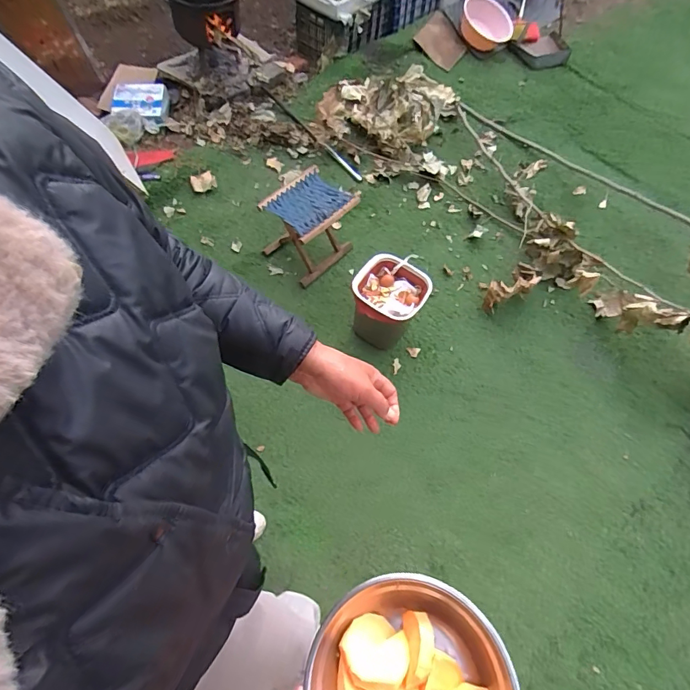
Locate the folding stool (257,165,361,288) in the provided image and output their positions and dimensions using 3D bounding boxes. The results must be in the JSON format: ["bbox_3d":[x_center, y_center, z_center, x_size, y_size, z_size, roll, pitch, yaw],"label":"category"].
[{"bbox_3d":[-0.146,-0.479,1.757,0.275,0.291,0.301,40,65,16],"label":"folding stool"}]

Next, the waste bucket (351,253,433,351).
[{"bbox_3d":[0.157,-0.148,1.611,0.227,0.293,0.249,34,64,14],"label":"waste bucket"}]

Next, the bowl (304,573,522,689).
[{"bbox_3d":[0.067,0.365,0.458,0.205,0.065,0.205,0,64,0],"label":"bowl"}]

